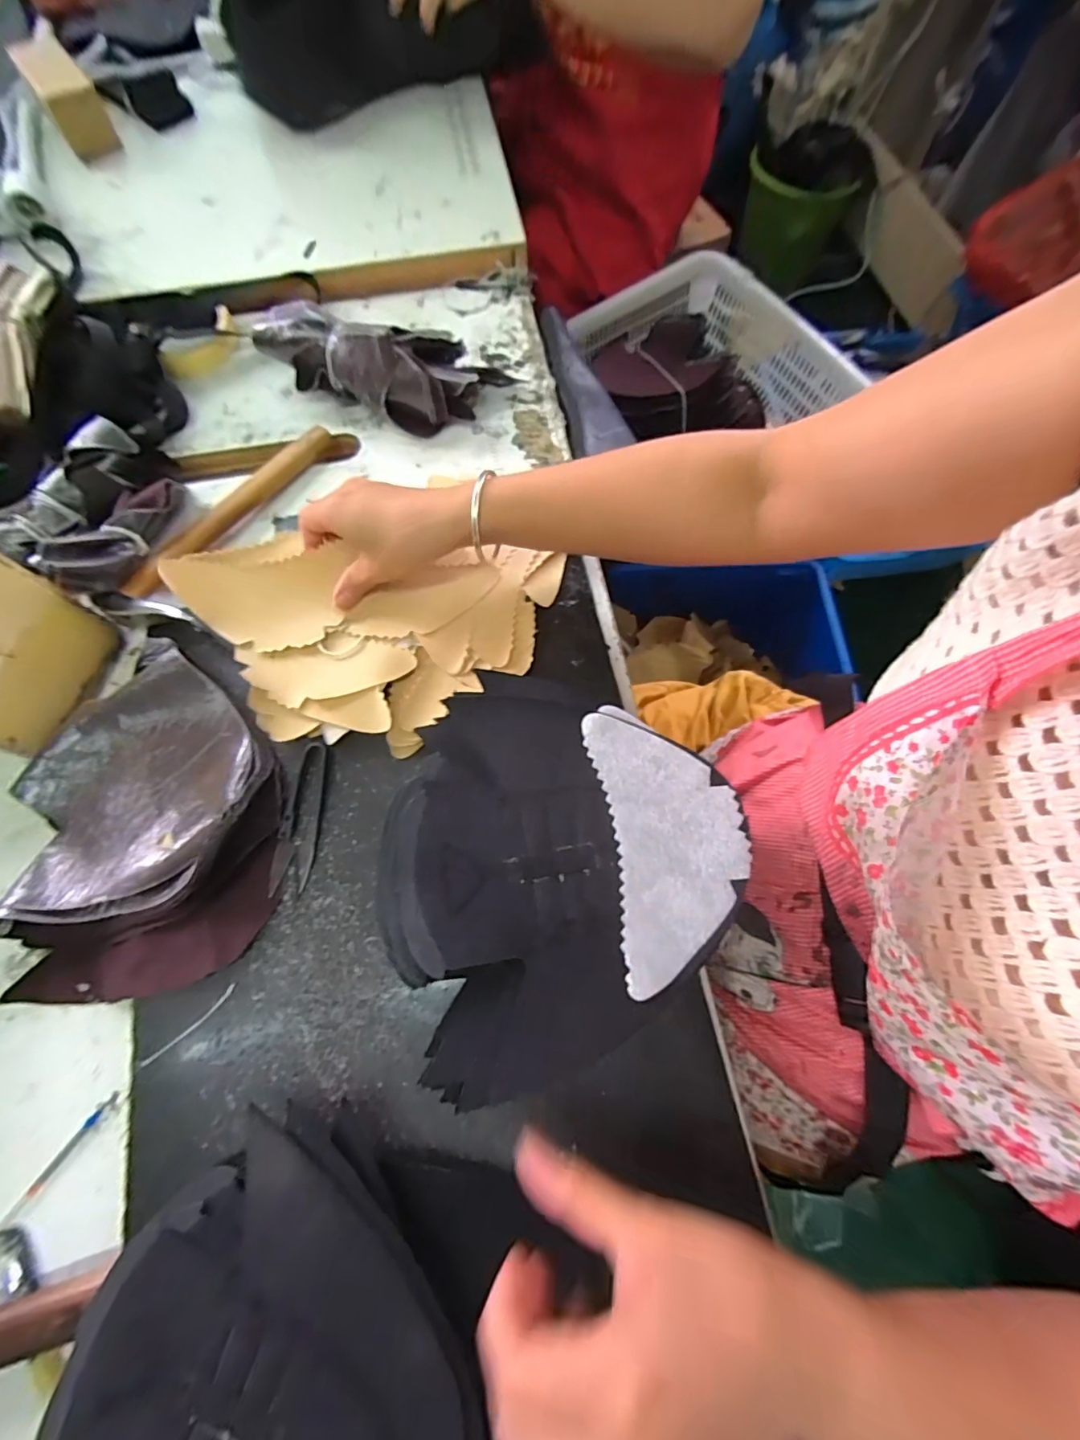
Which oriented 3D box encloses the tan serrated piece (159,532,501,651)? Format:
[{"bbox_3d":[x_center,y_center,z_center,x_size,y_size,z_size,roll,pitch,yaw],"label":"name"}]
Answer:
[{"bbox_3d":[-0.151,-0.095,0.384,0.224,0.026,0.077,0,73,-5],"label":"tan serrated piece"}]

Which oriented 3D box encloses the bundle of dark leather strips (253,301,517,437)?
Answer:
[{"bbox_3d":[-0.146,-0.314,0.462,0.218,0.064,0.084,8,73,3],"label":"bundle of dark leather strips"}]

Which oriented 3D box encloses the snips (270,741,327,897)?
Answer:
[{"bbox_3d":[-0.160,0.065,0.352,0.024,0.009,0.098,5,73,2],"label":"snips"}]

